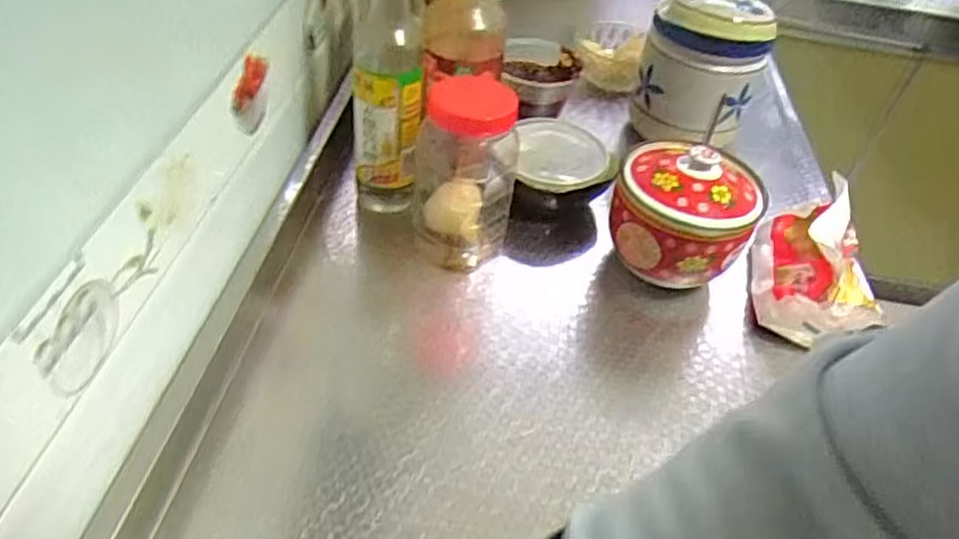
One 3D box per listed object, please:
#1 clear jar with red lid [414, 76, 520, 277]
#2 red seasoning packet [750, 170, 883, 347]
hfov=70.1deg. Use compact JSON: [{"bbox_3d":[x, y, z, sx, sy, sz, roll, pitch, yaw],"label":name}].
[{"bbox_3d":[-0.012,-0.084,0.590,0.079,0.167,0.084,5,43,-4],"label":"clear jar with red lid"},{"bbox_3d":[0.300,-0.002,0.607,0.098,0.083,0.153,15,43,7],"label":"red seasoning packet"}]

